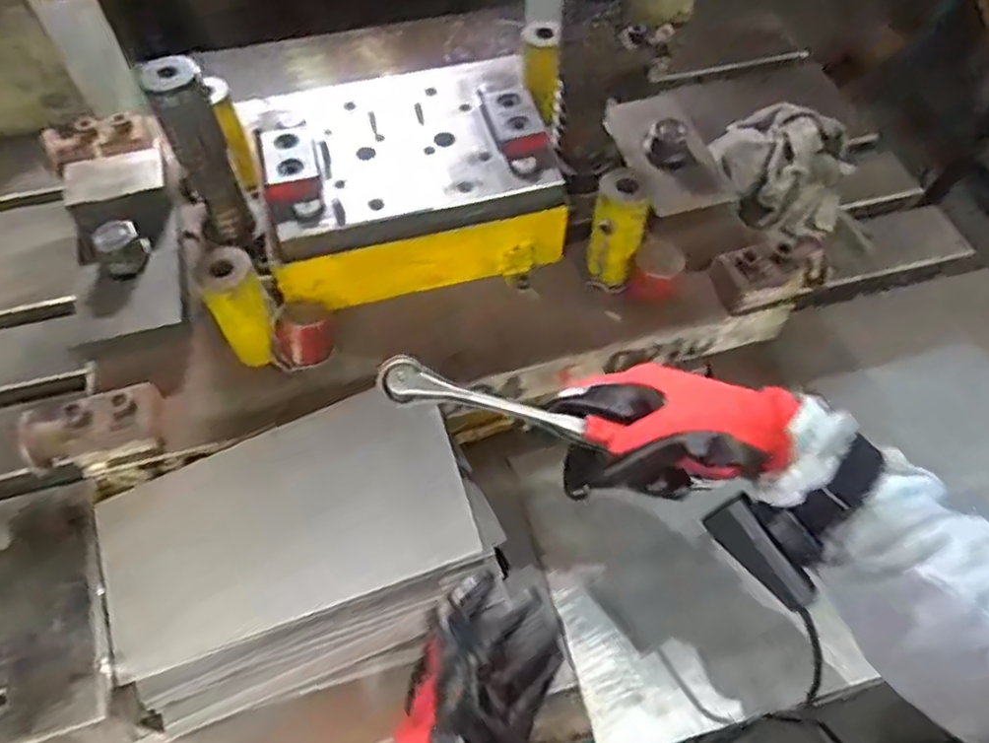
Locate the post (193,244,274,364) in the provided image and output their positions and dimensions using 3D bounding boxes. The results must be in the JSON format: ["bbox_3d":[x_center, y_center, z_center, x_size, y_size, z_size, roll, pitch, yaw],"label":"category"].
[{"bbox_3d":[-0.185,-0.047,0.518,0.033,0.094,0.038,39,65,23],"label":"post"}]

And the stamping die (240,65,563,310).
[{"bbox_3d":[-0.075,-0.162,0.596,0.235,0.092,0.182,-17,58,-10],"label":"stamping die"}]

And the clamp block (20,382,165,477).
[{"bbox_3d":[-0.285,0.042,0.499,0.093,0.045,0.042,-15,58,-10],"label":"clamp block"}]

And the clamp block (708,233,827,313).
[{"bbox_3d":[0.230,-0.084,0.579,0.090,0.041,0.046,-18,58,-11],"label":"clamp block"}]

